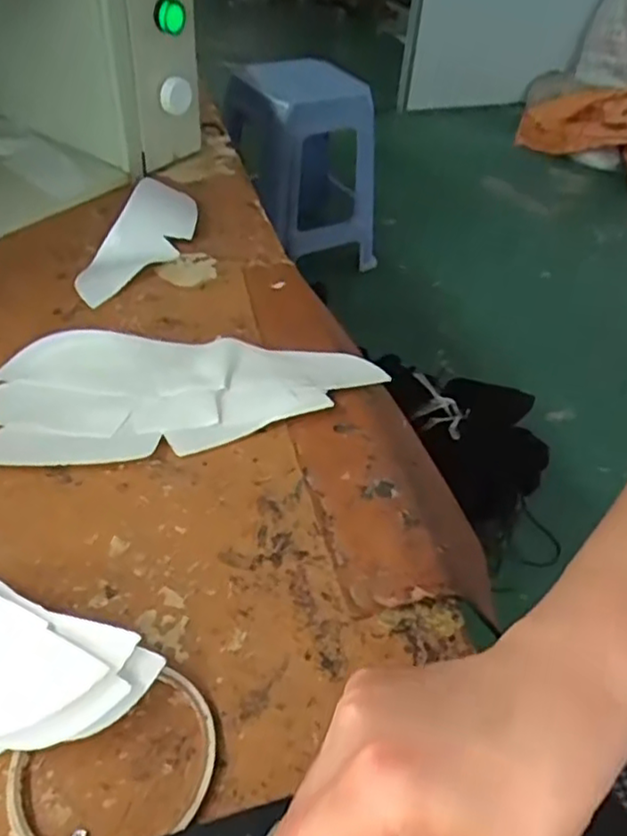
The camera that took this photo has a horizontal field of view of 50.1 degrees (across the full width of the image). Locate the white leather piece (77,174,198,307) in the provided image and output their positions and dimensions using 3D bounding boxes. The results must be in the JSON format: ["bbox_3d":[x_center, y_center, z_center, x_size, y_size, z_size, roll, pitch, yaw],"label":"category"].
[{"bbox_3d":[-0.148,-0.163,0.586,0.060,0.033,0.170,19,44,13],"label":"white leather piece"}]

